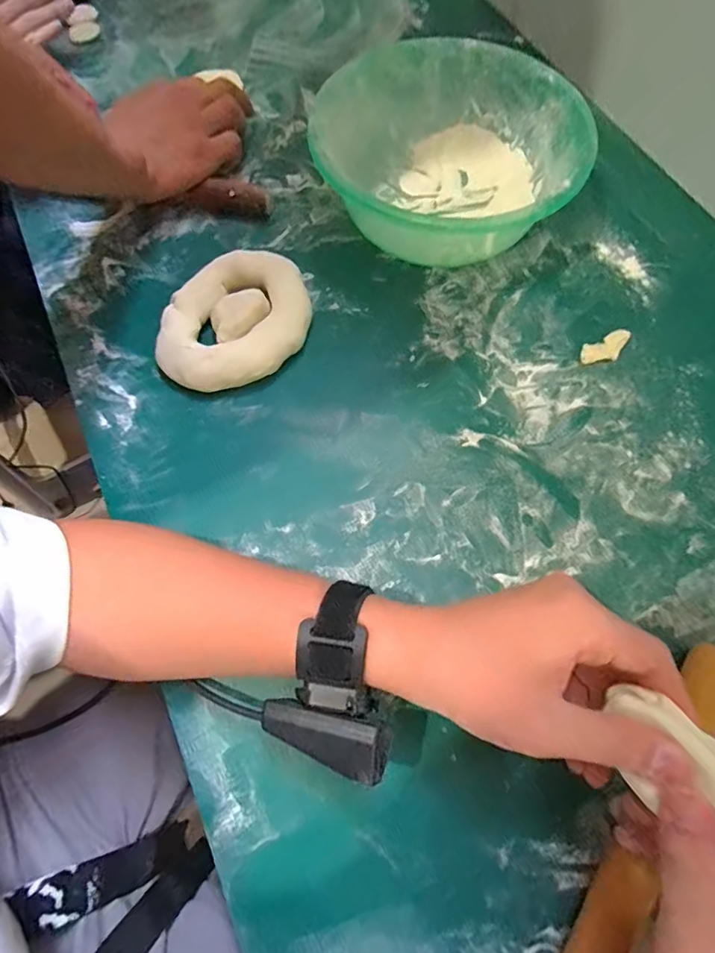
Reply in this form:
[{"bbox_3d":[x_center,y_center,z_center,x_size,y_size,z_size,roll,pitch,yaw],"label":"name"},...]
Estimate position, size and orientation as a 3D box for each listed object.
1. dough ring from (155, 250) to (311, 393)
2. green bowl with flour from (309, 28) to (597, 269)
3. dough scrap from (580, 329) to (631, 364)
[{"bbox_3d":[-0.102,-0.129,0.399,0.120,0.032,0.119,0,69,1],"label":"dough ring"},{"bbox_3d":[0.078,-0.278,0.428,0.217,0.083,0.217,5,69,3],"label":"green bowl with flour"},{"bbox_3d":[0.207,-0.107,0.398,0.045,0.008,0.021,-22,70,-8],"label":"dough scrap"}]

